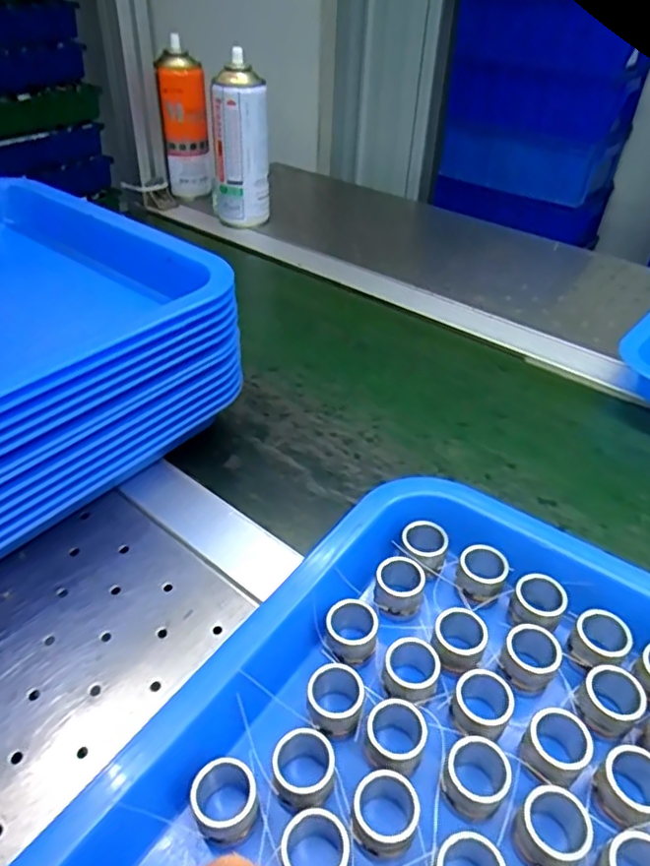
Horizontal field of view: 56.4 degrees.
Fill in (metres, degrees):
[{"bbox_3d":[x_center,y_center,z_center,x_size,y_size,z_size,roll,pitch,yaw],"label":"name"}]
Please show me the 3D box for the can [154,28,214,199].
[{"bbox_3d":[-0.177,-0.394,0.772,0.054,0.170,0.053,-3,40,-7],"label":"can"}]

